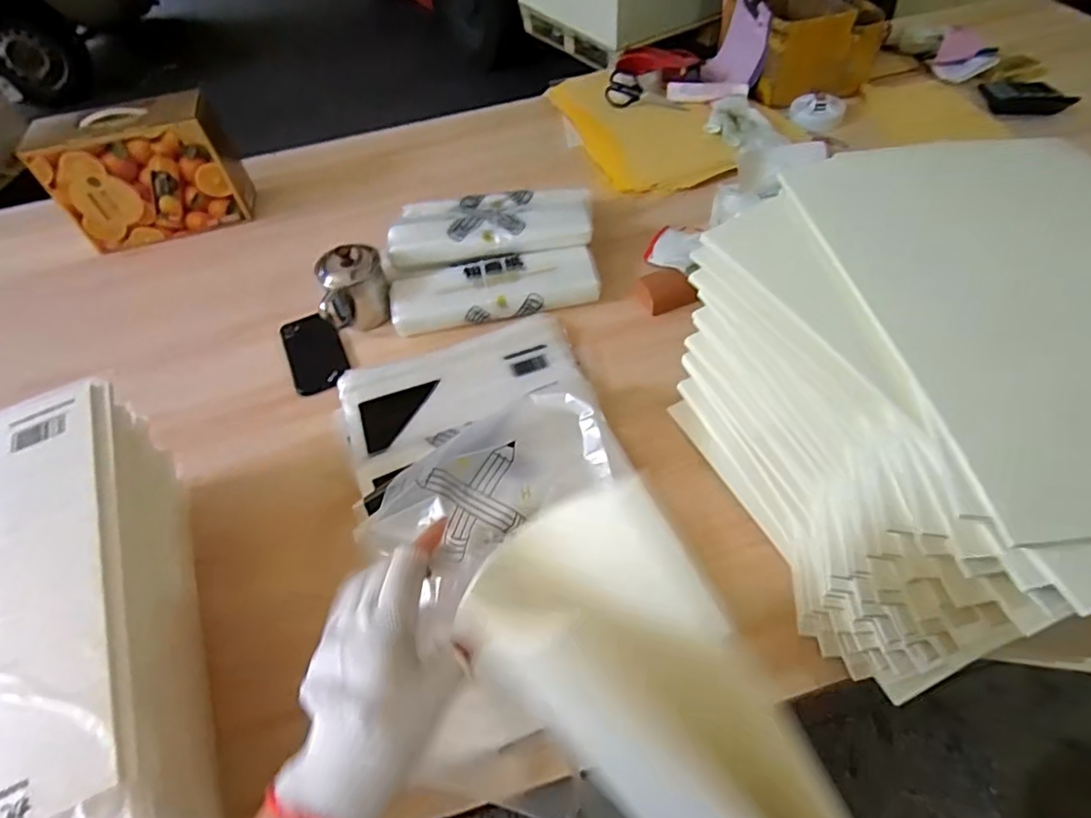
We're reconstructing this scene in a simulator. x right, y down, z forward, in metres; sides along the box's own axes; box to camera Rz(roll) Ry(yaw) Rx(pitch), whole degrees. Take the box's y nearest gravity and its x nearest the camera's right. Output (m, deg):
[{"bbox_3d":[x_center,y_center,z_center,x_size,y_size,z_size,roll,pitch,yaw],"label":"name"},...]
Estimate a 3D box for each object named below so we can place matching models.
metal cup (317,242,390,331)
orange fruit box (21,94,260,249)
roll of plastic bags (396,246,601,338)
[{"bbox_3d":[-0.276,-0.175,0.847,0.094,0.098,0.082,-15,53,-6],"label":"metal cup"},{"bbox_3d":[-0.672,-0.404,0.990,0.274,0.201,0.142,-19,53,-9],"label":"orange fruit box"},{"bbox_3d":[-0.073,-0.171,0.849,0.298,0.043,0.088,-10,53,-2],"label":"roll of plastic bags"}]

